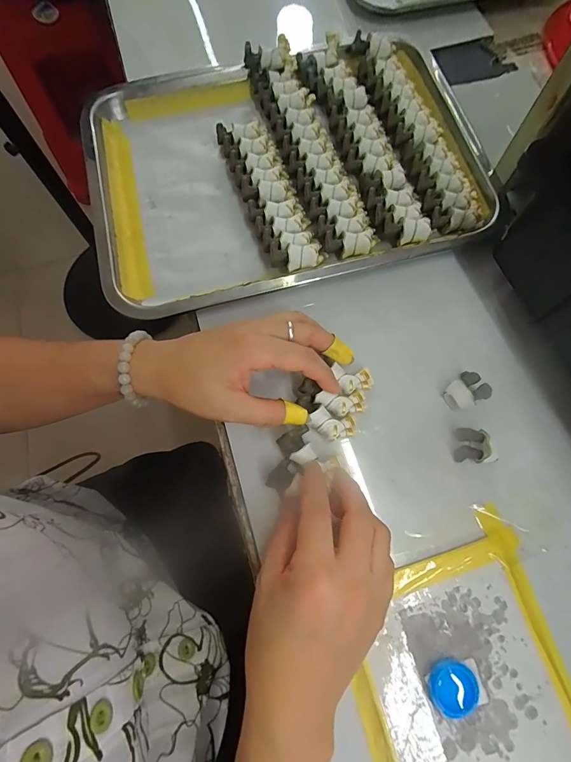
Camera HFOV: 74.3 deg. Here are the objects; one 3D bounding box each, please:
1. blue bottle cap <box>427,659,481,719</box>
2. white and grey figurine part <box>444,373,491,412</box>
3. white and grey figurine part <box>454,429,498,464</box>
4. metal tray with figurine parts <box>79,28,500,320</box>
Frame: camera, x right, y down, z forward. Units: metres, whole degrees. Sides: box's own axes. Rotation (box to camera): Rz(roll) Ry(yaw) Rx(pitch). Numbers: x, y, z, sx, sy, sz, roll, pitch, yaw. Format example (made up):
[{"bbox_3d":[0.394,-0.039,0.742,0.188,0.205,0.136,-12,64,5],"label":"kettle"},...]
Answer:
[{"bbox_3d":[0.105,0.191,0.234,0.030,0.006,0.029,0,73,1],"label":"blue bottle cap"},{"bbox_3d":[0.135,0.008,0.286,0.028,0.018,0.024,-27,75,-7],"label":"white and grey figurine part"},{"bbox_3d":[0.138,0.048,0.275,0.026,0.016,0.024,2,73,1],"label":"white and grey figurine part"},{"bbox_3d":[0.002,-0.200,0.344,0.350,0.027,0.253,-15,74,-4],"label":"metal tray with figurine parts"}]

